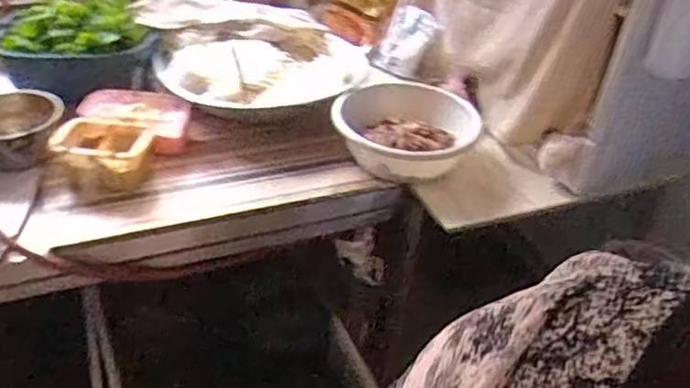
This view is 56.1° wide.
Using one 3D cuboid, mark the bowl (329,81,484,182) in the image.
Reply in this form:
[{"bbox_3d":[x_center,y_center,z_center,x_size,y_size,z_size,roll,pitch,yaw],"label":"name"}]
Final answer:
[{"bbox_3d":[0.100,-0.109,1.142,0.238,0.091,0.223,3,35,-2],"label":"bowl"}]

